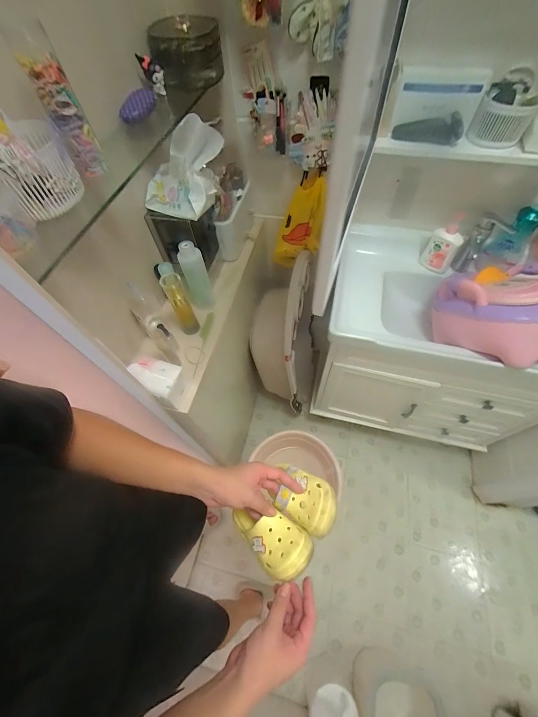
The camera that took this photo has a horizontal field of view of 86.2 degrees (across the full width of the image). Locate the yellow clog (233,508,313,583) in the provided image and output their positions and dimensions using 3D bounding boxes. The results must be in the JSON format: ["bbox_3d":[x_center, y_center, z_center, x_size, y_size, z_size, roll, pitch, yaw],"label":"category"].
[{"bbox_3d":[0.006,0.298,0.483,0.140,0.068,0.078,30,70,39],"label":"yellow clog"}]

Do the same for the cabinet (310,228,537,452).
[{"bbox_3d":[0.590,-0.025,1.099,0.778,0.627,0.435,11,61,8],"label":"cabinet"}]

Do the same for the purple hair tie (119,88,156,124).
[{"bbox_3d":[-0.250,-0.483,0.549,0.035,0.041,0.086,11,60,8],"label":"purple hair tie"}]

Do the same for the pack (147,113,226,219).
[{"bbox_3d":[-0.201,-0.430,0.645,0.161,0.166,0.116,20,62,13],"label":"pack"}]

